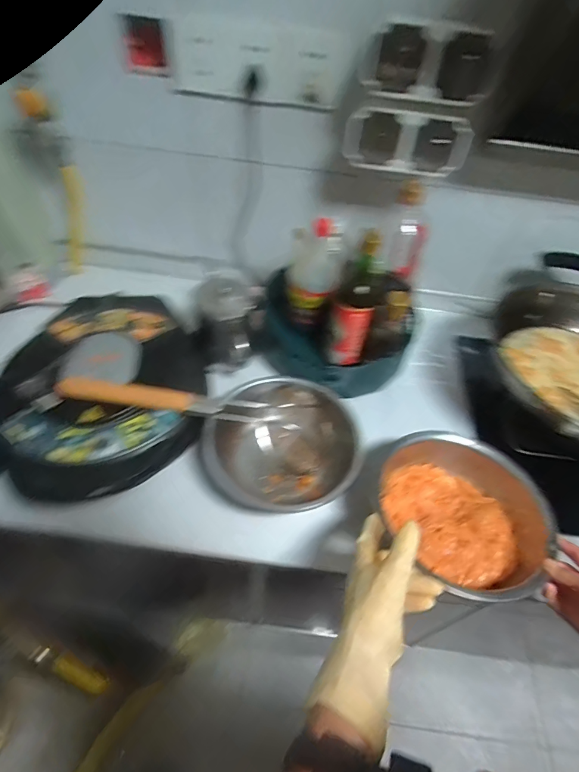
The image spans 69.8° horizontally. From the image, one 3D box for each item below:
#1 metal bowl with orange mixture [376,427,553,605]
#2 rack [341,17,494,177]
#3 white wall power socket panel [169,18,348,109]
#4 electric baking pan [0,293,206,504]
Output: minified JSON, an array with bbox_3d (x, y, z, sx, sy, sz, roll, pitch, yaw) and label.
[{"bbox_3d":[0.225,0.170,0.561,0.215,0.072,0.219,3,49,-4],"label":"metal bowl with orange mixture"},{"bbox_3d":[0.183,-0.390,0.578,0.176,0.176,0.084,0,50,-7],"label":"rack"},{"bbox_3d":[-0.052,-0.480,0.618,0.263,0.093,0.026,14,49,5],"label":"white wall power socket panel"},{"bbox_3d":[-0.268,-0.009,0.631,0.271,0.101,0.374,-5,50,-10],"label":"electric baking pan"}]

